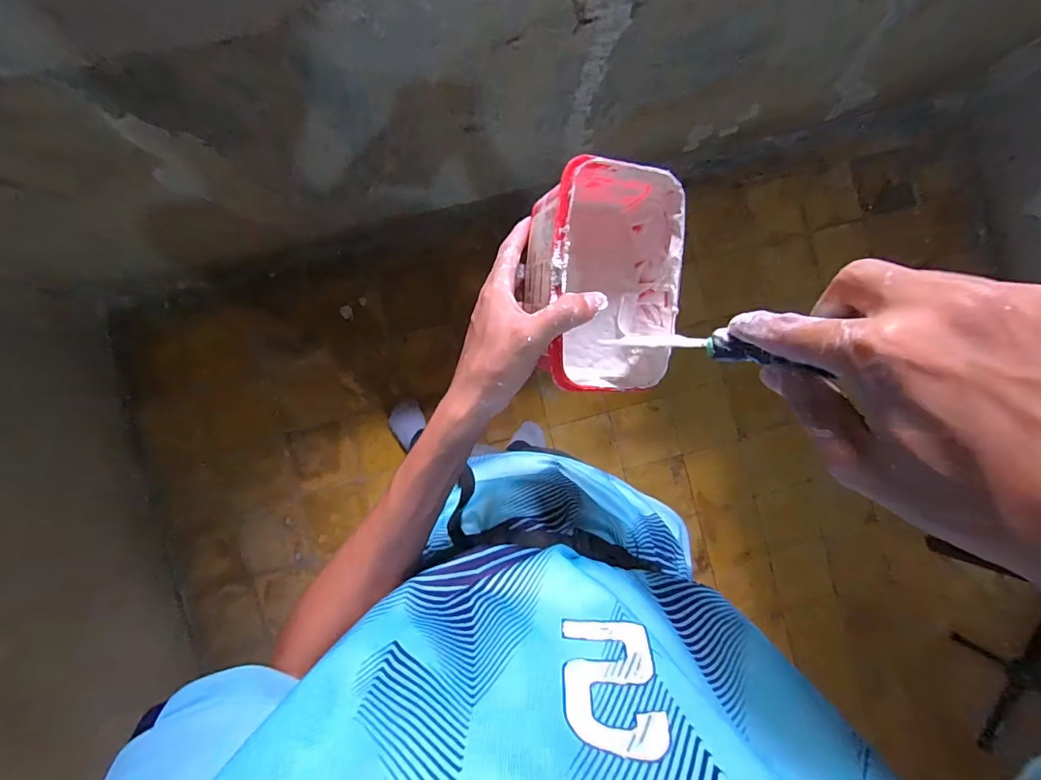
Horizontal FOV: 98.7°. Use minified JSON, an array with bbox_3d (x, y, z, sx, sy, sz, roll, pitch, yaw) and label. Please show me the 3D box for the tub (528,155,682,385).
[{"bbox_3d":[0.066,-0.080,0.339,0.098,0.080,0.157,0,91,-9],"label":"tub"}]

